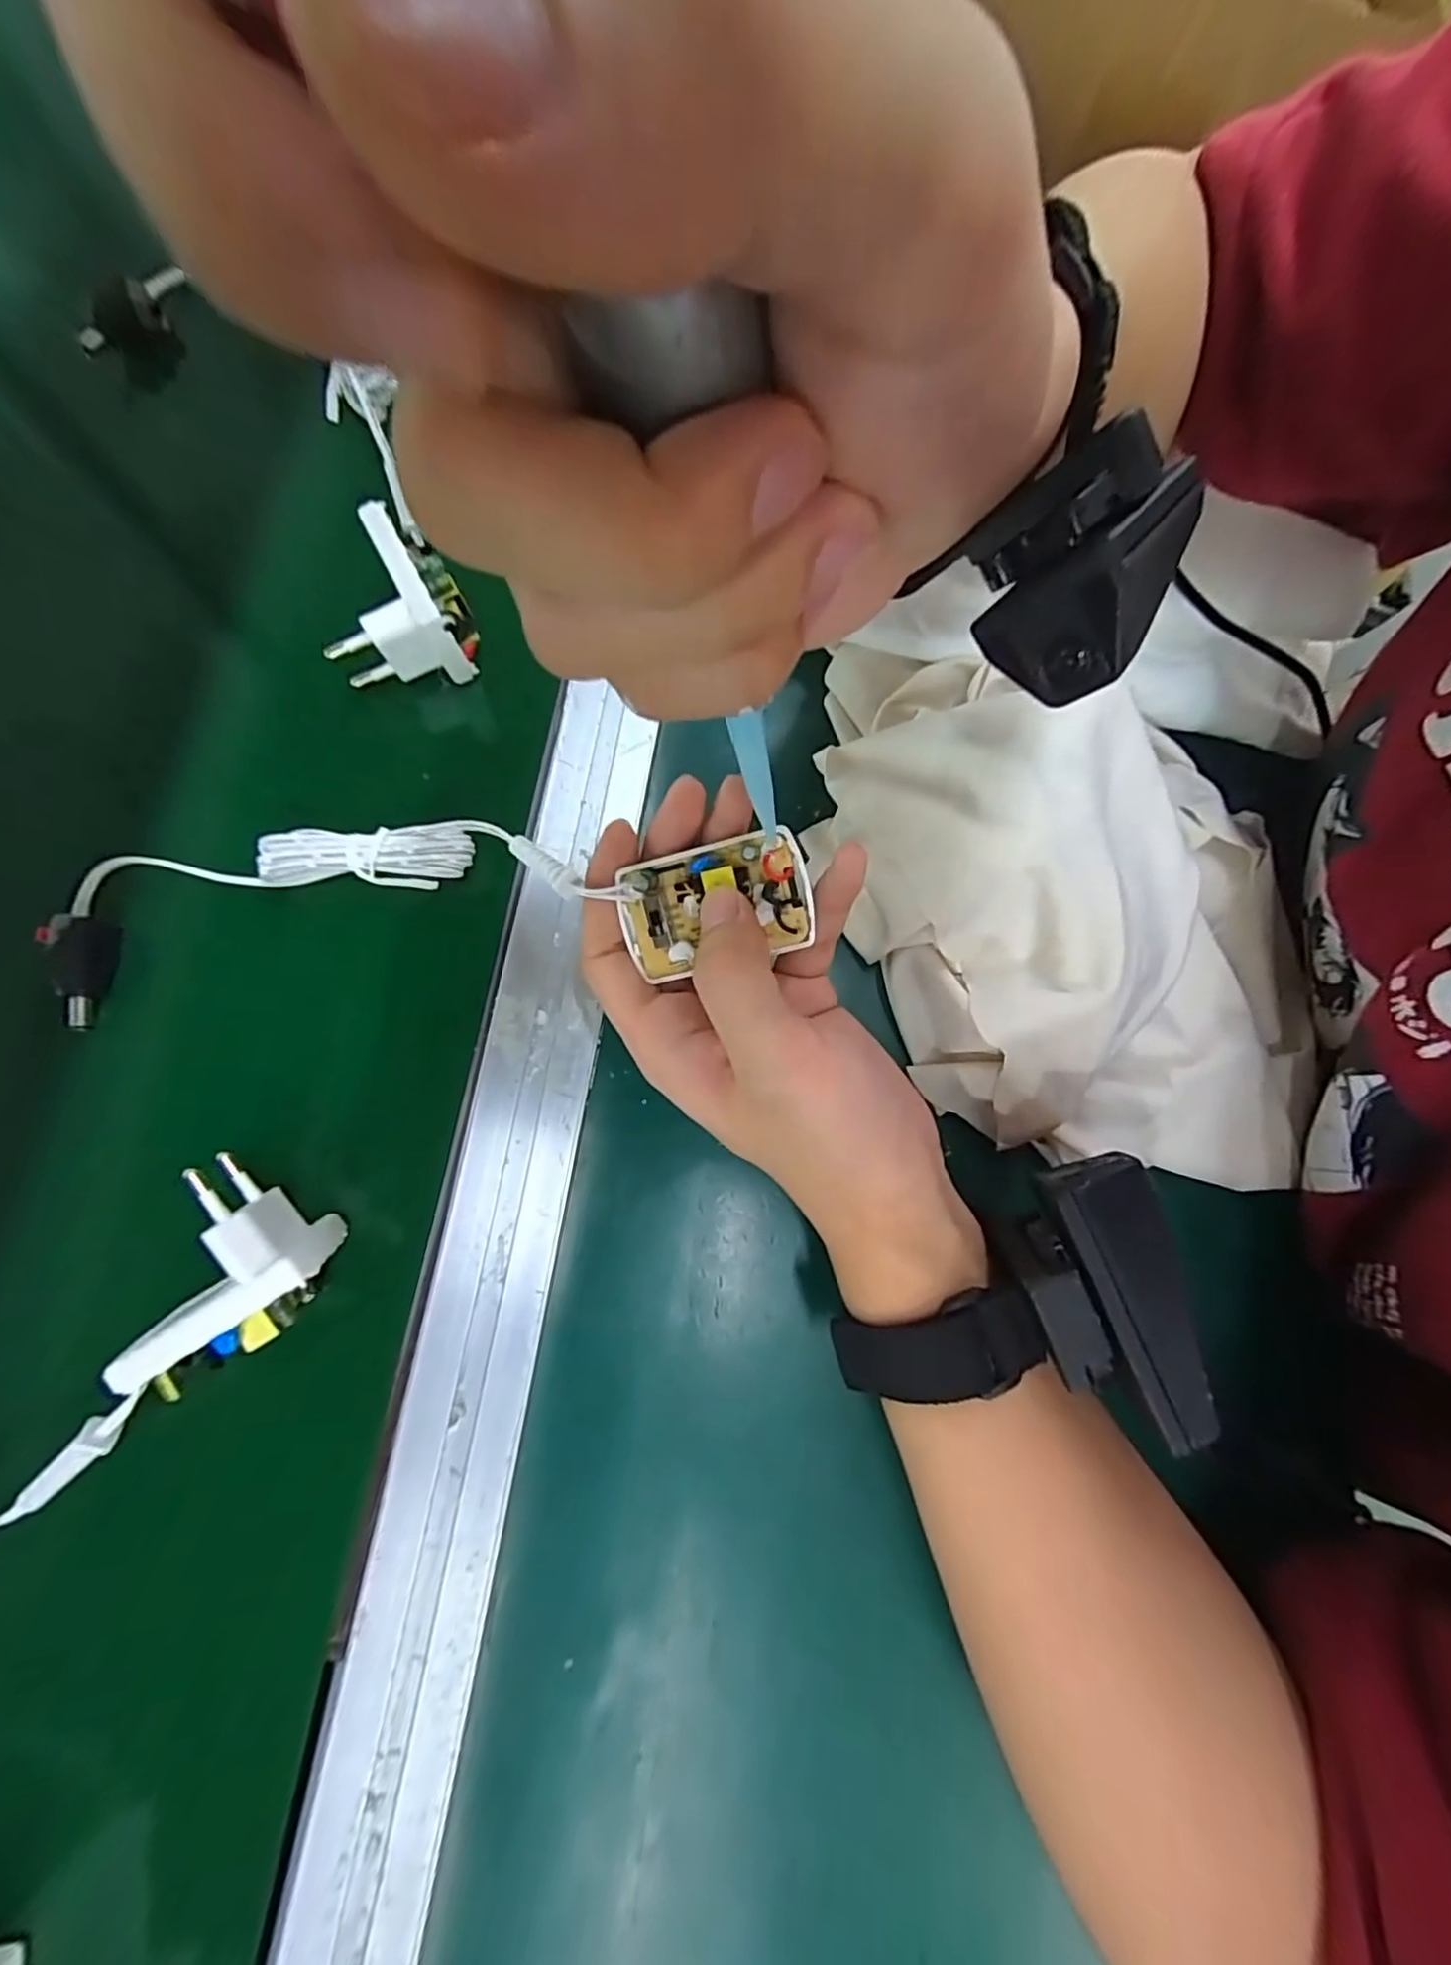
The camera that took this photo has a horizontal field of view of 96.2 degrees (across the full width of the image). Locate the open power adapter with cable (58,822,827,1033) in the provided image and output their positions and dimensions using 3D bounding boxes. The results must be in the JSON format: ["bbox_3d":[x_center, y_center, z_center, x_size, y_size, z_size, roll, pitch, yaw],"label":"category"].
[{"bbox_3d":[-0.107,-0.024,0.219,0.263,0.029,0.067,0,72,10],"label":"open power adapter with cable"}]

